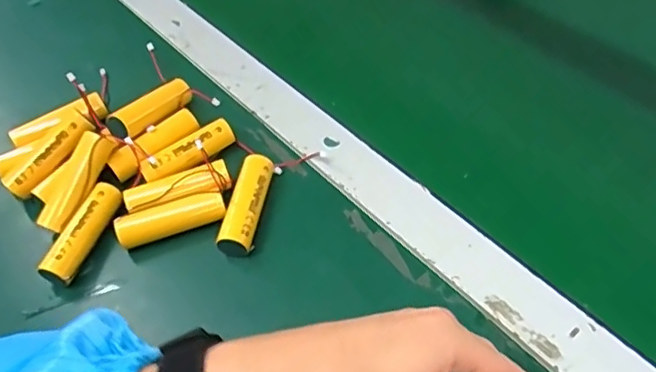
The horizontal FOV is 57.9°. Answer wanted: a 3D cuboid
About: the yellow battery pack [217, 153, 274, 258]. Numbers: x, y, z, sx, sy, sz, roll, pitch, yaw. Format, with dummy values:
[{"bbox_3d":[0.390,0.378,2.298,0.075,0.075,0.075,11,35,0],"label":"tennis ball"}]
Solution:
[{"bbox_3d":[-0.053,0.012,0.402,0.020,0.024,0.071,7,52,11],"label":"yellow battery pack"}]

